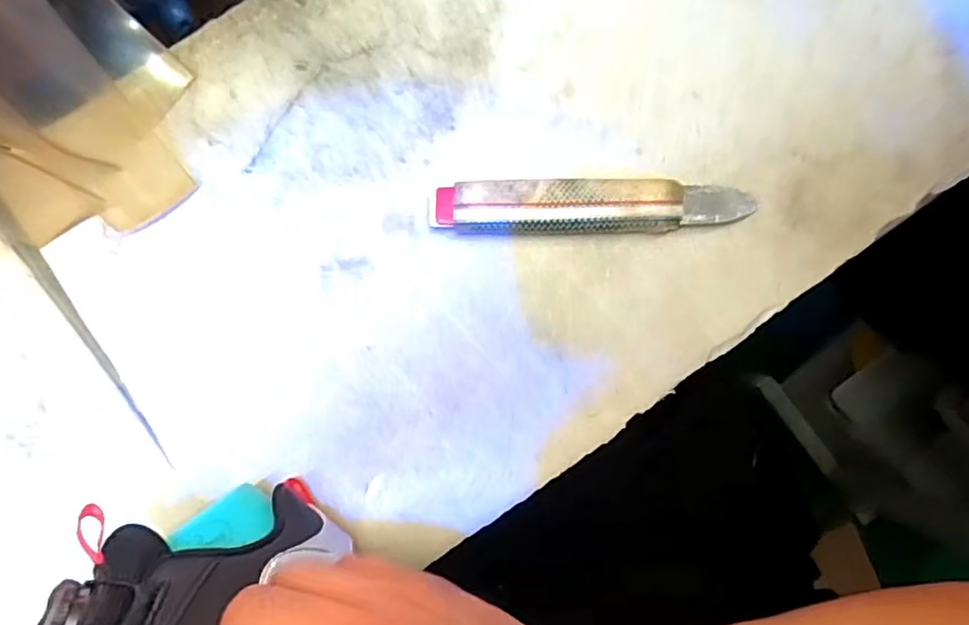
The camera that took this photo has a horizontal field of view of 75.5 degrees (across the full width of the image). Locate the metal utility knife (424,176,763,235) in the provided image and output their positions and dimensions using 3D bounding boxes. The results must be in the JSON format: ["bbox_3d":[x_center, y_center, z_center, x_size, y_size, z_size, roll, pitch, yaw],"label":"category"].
[{"bbox_3d":[0.055,-0.054,0.321,0.163,0.013,0.029,0,87,-2],"label":"metal utility knife"}]

